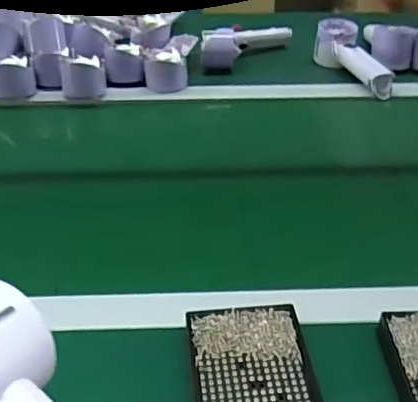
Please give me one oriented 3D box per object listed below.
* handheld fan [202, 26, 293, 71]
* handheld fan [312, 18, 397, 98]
[{"bbox_3d":[0.064,-0.266,0.959,0.051,0.073,0.200,30,45,34],"label":"handheld fan"},{"bbox_3d":[0.224,-0.220,0.897,0.065,0.077,0.189,-9,37,-13],"label":"handheld fan"}]

